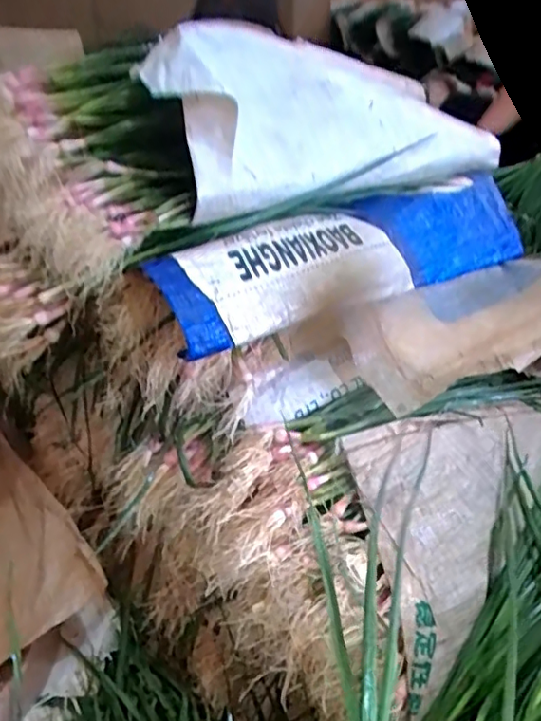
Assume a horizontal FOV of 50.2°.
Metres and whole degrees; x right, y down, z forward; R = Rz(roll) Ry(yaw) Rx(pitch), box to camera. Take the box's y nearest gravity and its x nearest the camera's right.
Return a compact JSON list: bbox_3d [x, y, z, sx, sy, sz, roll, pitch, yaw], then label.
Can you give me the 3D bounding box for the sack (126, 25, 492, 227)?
[{"bbox_3d":[0.092,-0.312,0.730,0.501,0.188,0.164,-24,42,-31],"label":"sack"}]

